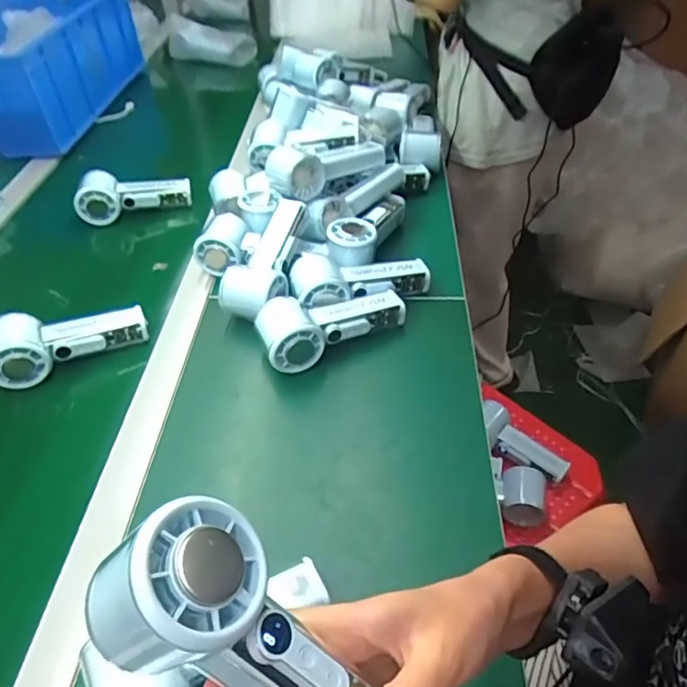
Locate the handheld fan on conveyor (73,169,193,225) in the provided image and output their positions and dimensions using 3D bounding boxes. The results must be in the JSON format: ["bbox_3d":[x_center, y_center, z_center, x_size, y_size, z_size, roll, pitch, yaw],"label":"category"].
[{"bbox_3d":[-0.296,-0.213,0.795,0.153,0.057,0.040,-14,45,-10],"label":"handheld fan on conveyor"}]

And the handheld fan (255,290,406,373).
[{"bbox_3d":[-0.009,-0.021,0.574,0.151,0.054,0.059,-19,46,-15],"label":"handheld fan"}]

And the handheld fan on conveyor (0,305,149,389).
[{"bbox_3d":[-0.290,-0.011,0.591,0.153,0.048,0.055,-23,47,-18],"label":"handheld fan on conveyor"}]

